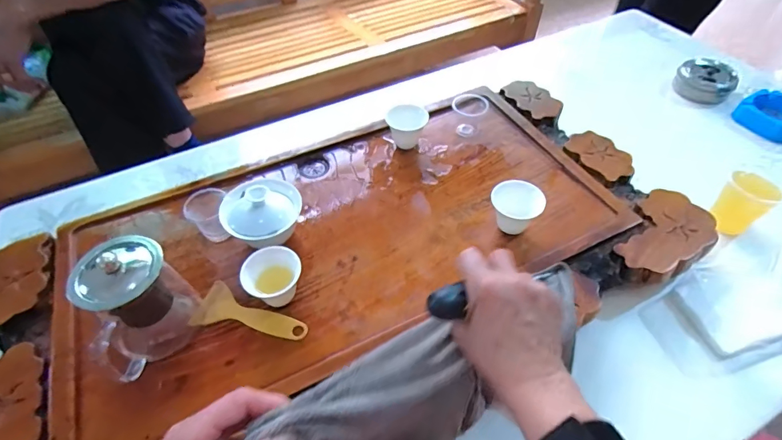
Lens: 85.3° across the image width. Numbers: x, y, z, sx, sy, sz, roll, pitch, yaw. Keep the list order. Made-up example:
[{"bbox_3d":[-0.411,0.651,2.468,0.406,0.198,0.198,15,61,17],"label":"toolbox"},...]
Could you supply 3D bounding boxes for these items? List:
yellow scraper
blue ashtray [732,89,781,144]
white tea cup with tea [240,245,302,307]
[{"bbox_3d":[-0.143,0.094,0.443,0.119,0.009,0.053,10,50,8],"label":"yellow scraper"},{"bbox_3d":[0.650,-0.176,0.721,0.102,0.033,0.099,-31,56,-24],"label":"blue ashtray"},{"bbox_3d":[-0.121,0.062,0.440,0.056,0.052,0.047,-32,56,-24],"label":"white tea cup with tea"}]

